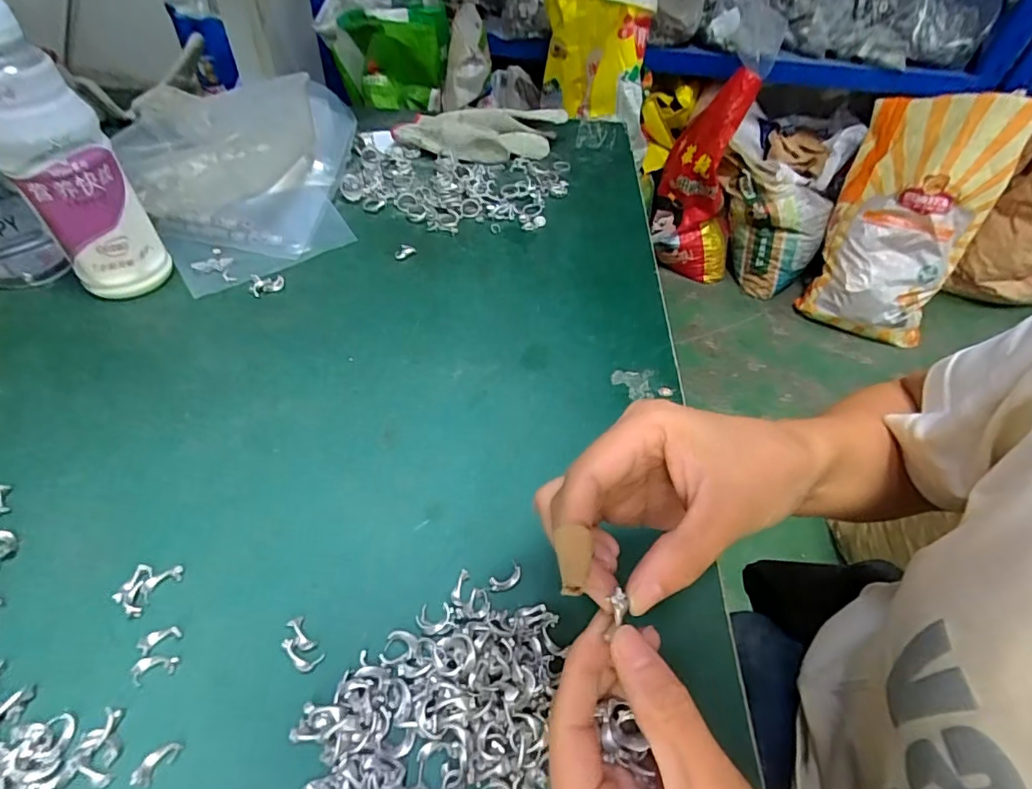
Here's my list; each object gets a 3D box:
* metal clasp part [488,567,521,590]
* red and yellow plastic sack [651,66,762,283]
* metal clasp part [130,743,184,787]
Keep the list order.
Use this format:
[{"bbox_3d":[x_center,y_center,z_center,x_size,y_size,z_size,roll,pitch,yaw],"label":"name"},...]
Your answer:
[{"bbox_3d":[-0.005,0.103,0.290,0.018,0.004,0.009,-14,52,-16],"label":"metal clasp part"},{"bbox_3d":[0.596,-0.647,1.623,0.266,0.592,0.183,7,49,0],"label":"red and yellow plastic sack"},{"bbox_3d":[-0.160,0.164,0.231,0.010,0.004,0.020,35,56,24],"label":"metal clasp part"}]

